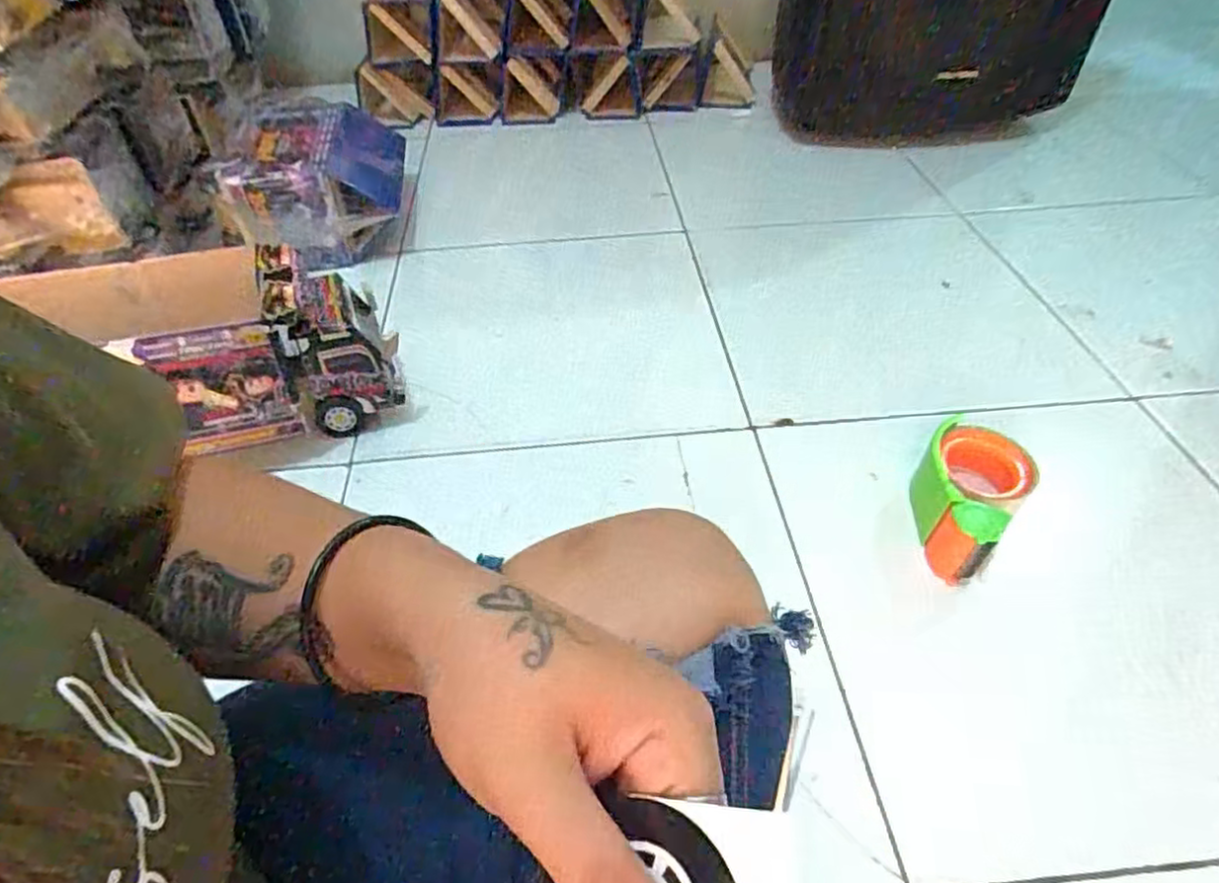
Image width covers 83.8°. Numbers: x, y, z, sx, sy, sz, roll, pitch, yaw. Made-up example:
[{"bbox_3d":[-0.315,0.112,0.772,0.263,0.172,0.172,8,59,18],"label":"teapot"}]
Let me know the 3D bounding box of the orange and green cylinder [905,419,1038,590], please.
[{"bbox_3d":[0.304,0.046,0.581,0.083,0.061,0.141,26,51,25],"label":"orange and green cylinder"}]

